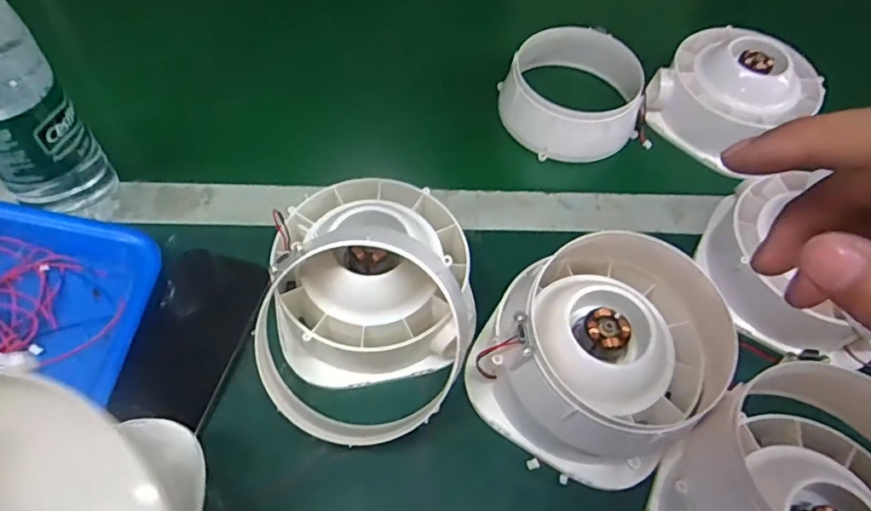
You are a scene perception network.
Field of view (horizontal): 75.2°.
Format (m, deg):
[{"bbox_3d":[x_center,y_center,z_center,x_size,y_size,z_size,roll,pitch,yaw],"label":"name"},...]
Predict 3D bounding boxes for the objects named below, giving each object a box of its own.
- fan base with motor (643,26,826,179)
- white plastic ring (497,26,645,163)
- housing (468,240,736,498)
[{"bbox_3d":[0.271,-0.147,0.517,0.124,0.068,0.115,35,62,17],"label":"fan base with motor"},{"bbox_3d":[0.127,-0.150,0.515,0.124,0.050,0.124,2,58,-3],"label":"white plastic ring"},{"bbox_3d":[0.104,0.056,0.352,0.134,0.098,0.135,2,58,-3],"label":"housing"}]

